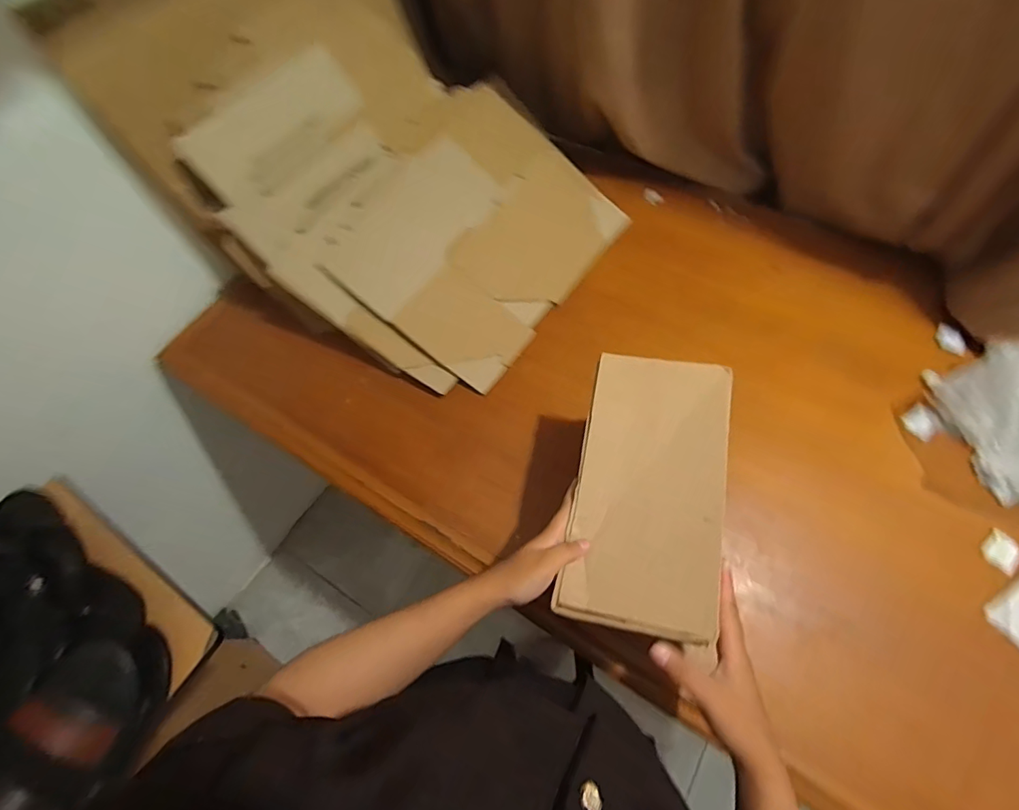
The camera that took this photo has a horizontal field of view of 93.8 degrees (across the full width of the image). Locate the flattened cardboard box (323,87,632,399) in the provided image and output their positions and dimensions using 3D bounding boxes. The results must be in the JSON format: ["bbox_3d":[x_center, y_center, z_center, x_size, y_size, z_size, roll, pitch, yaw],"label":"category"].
[{"bbox_3d":[-0.049,-0.285,0.778,0.353,0.012,0.430,40,73,-3],"label":"flattened cardboard box"}]

